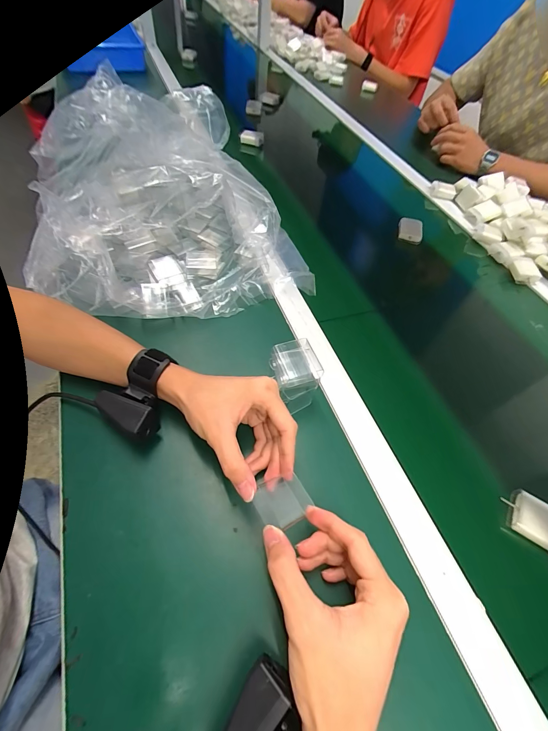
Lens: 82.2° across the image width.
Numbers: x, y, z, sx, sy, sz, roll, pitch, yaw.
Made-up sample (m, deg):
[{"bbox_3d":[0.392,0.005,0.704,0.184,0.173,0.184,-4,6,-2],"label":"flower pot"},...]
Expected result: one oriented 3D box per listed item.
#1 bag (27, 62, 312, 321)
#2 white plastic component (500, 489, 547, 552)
[{"bbox_3d":[-0.189,-0.276,0.492,0.388,0.158,0.437,-20,60,-16],"label":"bag"},{"bbox_3d":[0.272,0.159,0.322,0.062,0.015,0.042,34,61,17],"label":"white plastic component"}]

